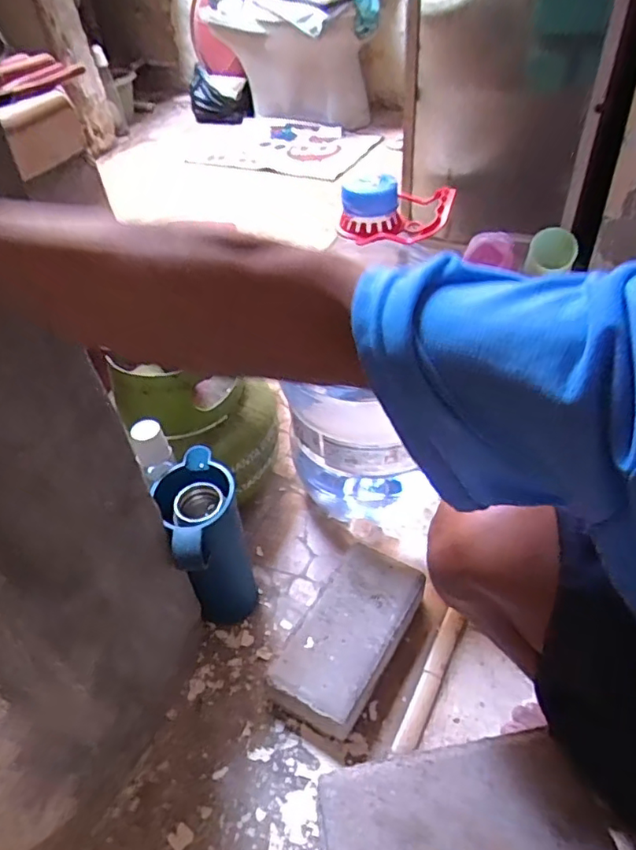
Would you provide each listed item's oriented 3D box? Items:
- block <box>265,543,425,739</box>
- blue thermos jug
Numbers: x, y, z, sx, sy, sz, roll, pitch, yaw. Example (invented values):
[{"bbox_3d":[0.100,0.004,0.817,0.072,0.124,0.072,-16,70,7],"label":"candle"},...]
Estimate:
[{"bbox_3d":[0.040,0.257,0.689,0.111,0.065,0.211,20,50,25],"label":"block"},{"bbox_3d":[-0.122,0.157,0.690,0.080,0.239,0.116,-20,46,-13],"label":"blue thermos jug"}]

